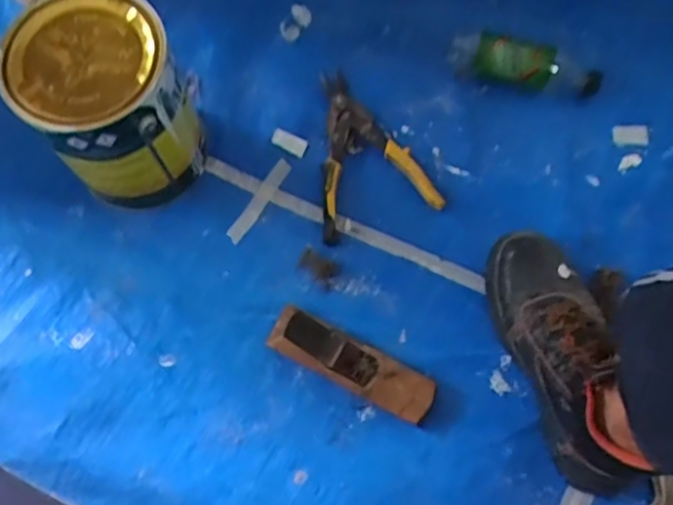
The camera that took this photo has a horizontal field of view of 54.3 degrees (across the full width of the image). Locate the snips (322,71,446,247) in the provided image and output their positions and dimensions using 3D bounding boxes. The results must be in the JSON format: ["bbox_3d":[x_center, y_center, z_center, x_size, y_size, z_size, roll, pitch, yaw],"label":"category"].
[{"bbox_3d":[0.025,-0.127,0.804,0.140,0.033,0.212,-18,72,-5],"label":"snips"}]

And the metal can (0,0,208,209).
[{"bbox_3d":[-0.240,-0.156,0.721,0.155,0.210,0.147,0,72,1],"label":"metal can"}]

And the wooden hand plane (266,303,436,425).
[{"bbox_3d":[0.016,0.116,0.706,0.189,0.066,0.052,27,74,9],"label":"wooden hand plane"}]

